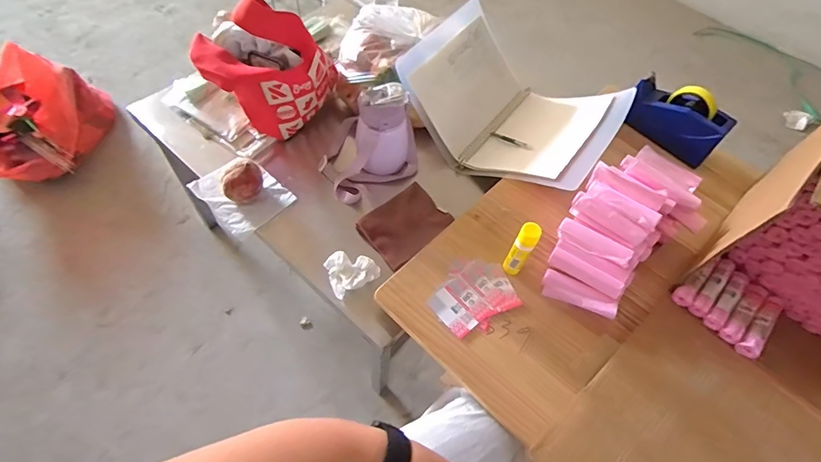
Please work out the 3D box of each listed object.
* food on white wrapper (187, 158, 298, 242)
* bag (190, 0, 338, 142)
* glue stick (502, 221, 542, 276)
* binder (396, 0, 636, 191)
[{"bbox_3d":[-0.331,-0.091,0.874,0.168,0.081,0.132,40,63,19],"label":"food on white wrapper"},{"bbox_3d":[-0.282,-0.325,0.916,0.260,0.221,0.157,-26,63,-20],"label":"bag"},{"bbox_3d":[0.178,0.034,0.729,0.031,0.118,0.035,29,60,13],"label":"glue stick"},{"bbox_3d":[0.215,-0.264,0.954,0.415,0.161,0.307,32,60,15],"label":"binder"}]

